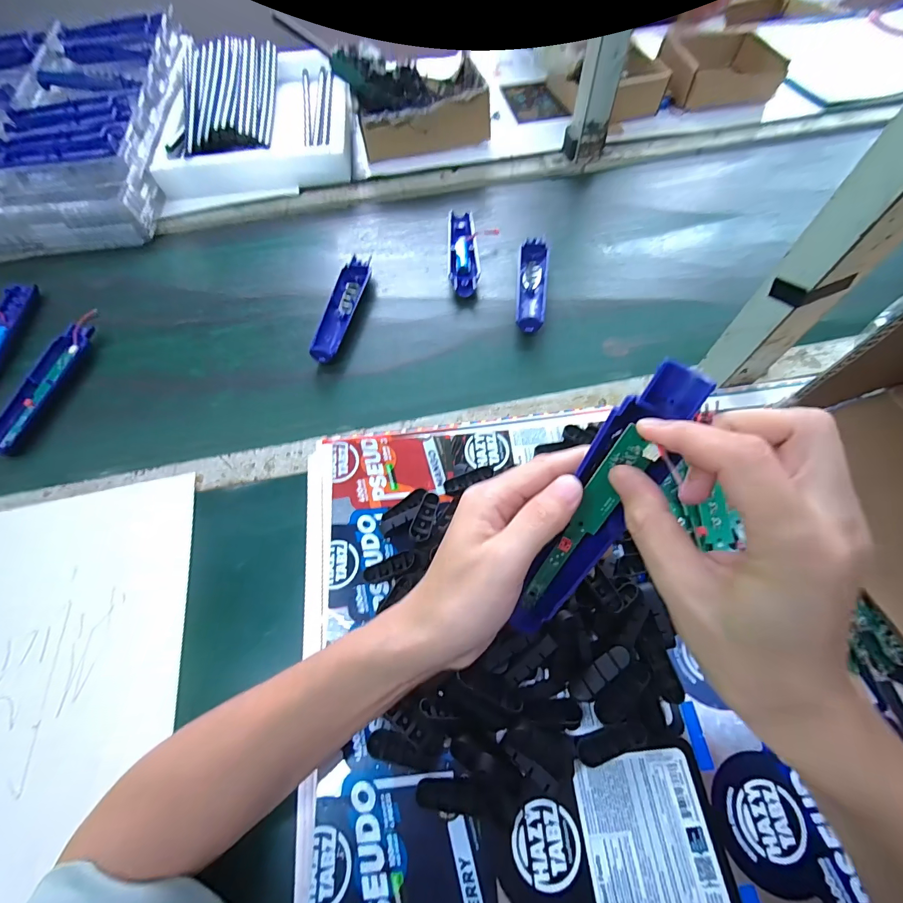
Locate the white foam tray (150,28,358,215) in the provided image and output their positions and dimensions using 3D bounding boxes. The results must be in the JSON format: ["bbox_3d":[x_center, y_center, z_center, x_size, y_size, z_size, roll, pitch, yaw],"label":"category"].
[{"bbox_3d":[-0.338,-0.566,0.682,0.288,0.087,0.388,-14,62,-5],"label":"white foam tray"}]

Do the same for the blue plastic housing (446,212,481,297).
[{"bbox_3d":[0.015,-0.268,0.545,0.041,0.021,0.161,-3,62,1],"label":"blue plastic housing"}]

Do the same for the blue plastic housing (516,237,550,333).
[{"bbox_3d":[0.102,-0.209,0.508,0.038,0.021,0.157,5,62,5],"label":"blue plastic housing"}]

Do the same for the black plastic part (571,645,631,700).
[{"bbox_3d":[0.104,0.157,0.284,0.050,0.008,0.013,-45,66,8],"label":"black plastic part"}]

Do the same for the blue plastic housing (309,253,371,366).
[{"bbox_3d":[-0.137,-0.177,0.500,0.036,0.022,0.164,9,62,7],"label":"blue plastic housing"}]

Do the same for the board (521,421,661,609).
[{"bbox_3d":[0.073,0.045,0.230,0.018,0.132,0.008,32,33,18],"label":"board"}]

